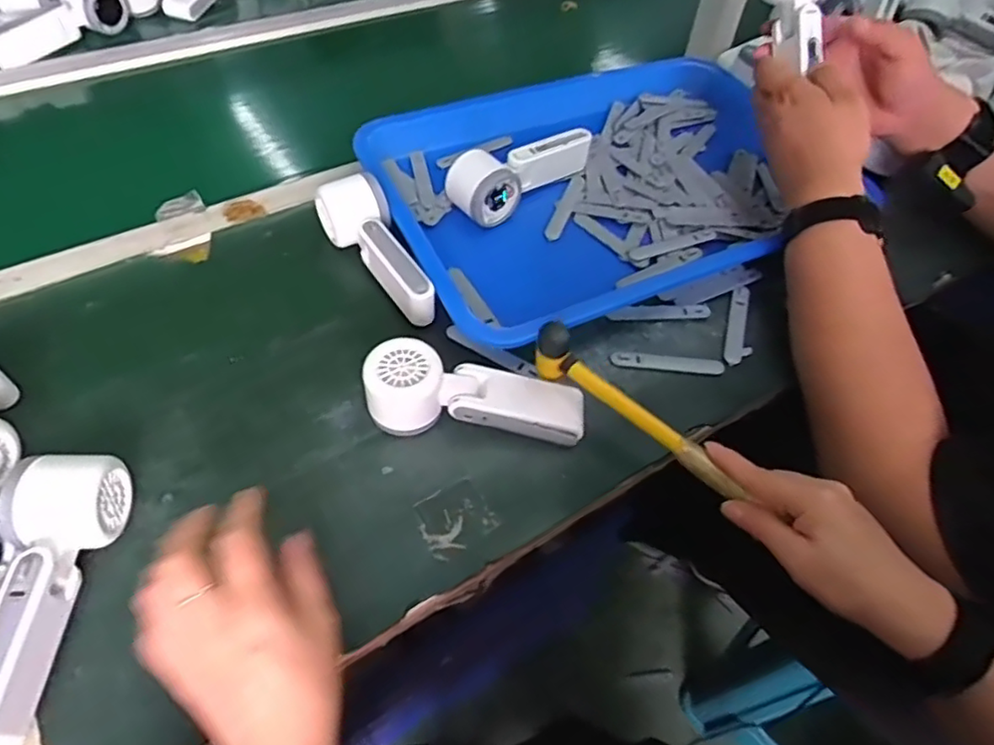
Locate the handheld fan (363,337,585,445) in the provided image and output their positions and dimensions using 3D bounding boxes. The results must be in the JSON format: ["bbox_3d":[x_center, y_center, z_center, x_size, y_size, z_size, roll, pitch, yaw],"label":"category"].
[{"bbox_3d":[-0.016,0.022,0.472,0.161,0.051,0.053,9,53,2],"label":"handheld fan"}]

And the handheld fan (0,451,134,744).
[{"bbox_3d":[-0.268,0.128,0.366,0.054,0.055,0.160,-1,53,-6],"label":"handheld fan"}]

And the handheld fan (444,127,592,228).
[{"bbox_3d":[0.025,-0.207,0.634,0.164,0.048,0.060,-35,63,-27],"label":"handheld fan"}]

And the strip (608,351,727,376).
[{"bbox_3d":[0.143,-0.008,0.527,0.093,0.004,0.015,4,53,-2],"label":"strip"}]

